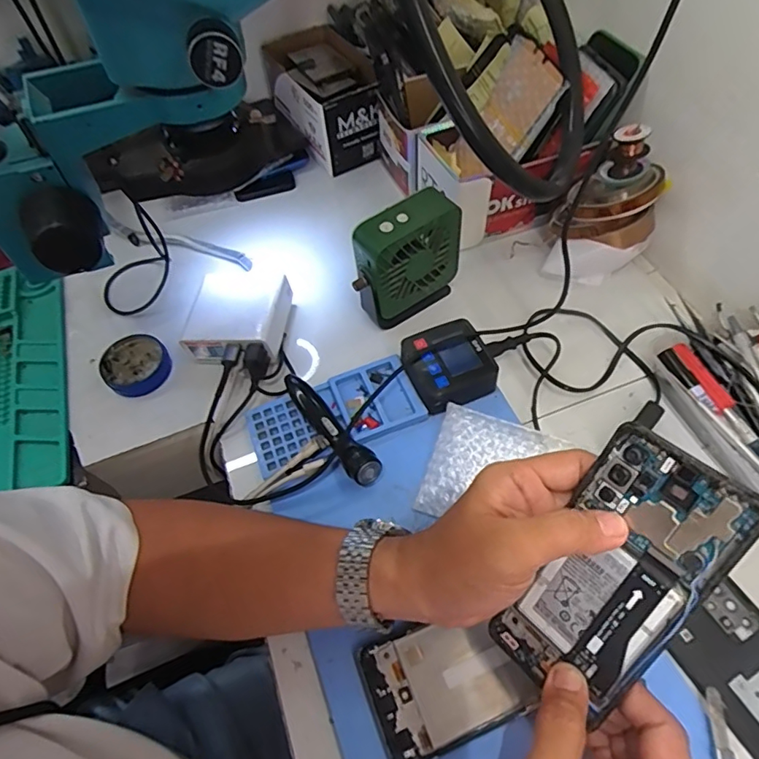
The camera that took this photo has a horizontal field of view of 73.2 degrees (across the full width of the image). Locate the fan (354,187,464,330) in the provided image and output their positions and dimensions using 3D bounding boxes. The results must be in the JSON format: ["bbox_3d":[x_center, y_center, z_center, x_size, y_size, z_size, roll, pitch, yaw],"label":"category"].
[{"bbox_3d":[0.023,-0.111,0.488,0.109,0.113,0.039,-32,62,-18],"label":"fan"}]

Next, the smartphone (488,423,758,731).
[{"bbox_3d":[0.122,0.107,0.270,0.006,0.155,0.072,2,29,-48],"label":"smartphone"}]

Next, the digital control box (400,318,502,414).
[{"bbox_3d":[0.060,-0.014,0.458,0.071,0.029,0.074,-21,57,-9],"label":"digital control box"}]

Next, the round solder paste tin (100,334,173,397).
[{"bbox_3d":[-0.240,-0.015,0.506,0.060,0.020,0.065,-2,56,3],"label":"round solder paste tin"}]

